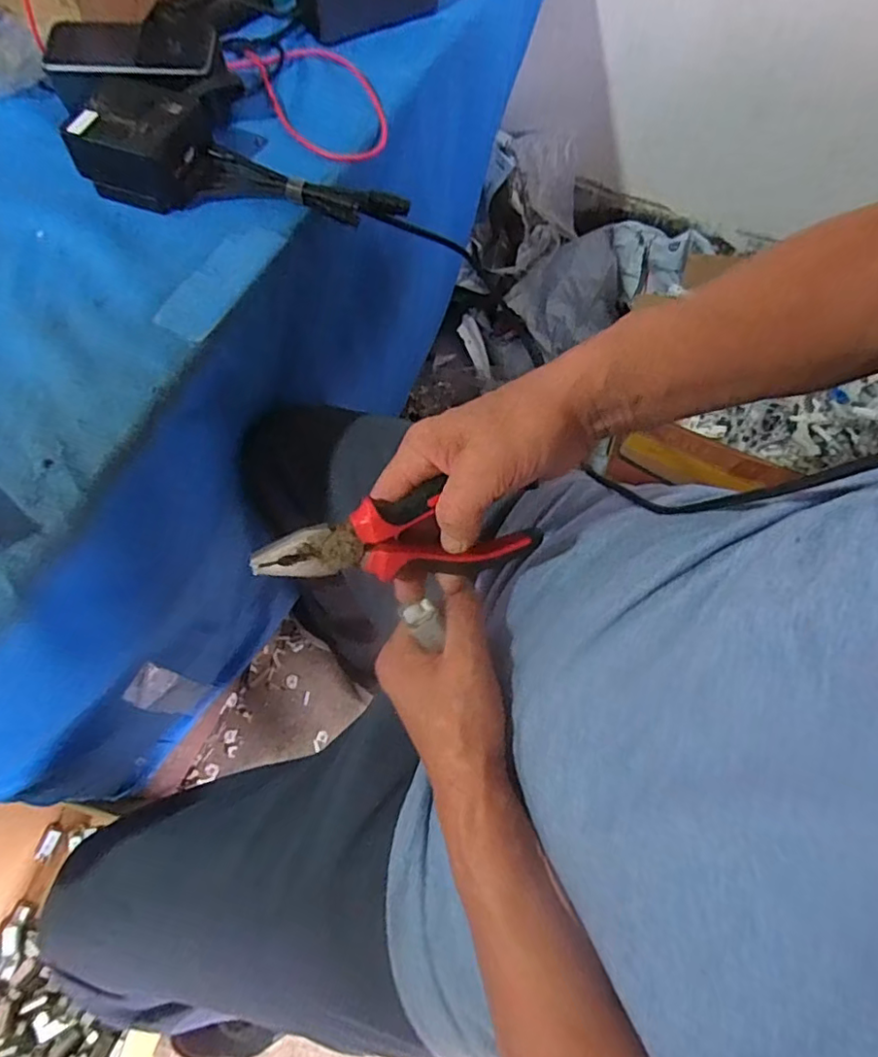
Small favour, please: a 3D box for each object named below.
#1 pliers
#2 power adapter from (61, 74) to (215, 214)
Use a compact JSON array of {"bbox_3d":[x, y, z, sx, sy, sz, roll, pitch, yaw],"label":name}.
[{"bbox_3d":[-0.019,0.000,0.320,0.153,0.058,0.020,0,27,-16],"label":"pliers"},{"bbox_3d":[-0.223,-0.291,0.446,0.093,0.049,0.083,12,67,3],"label":"power adapter"}]

